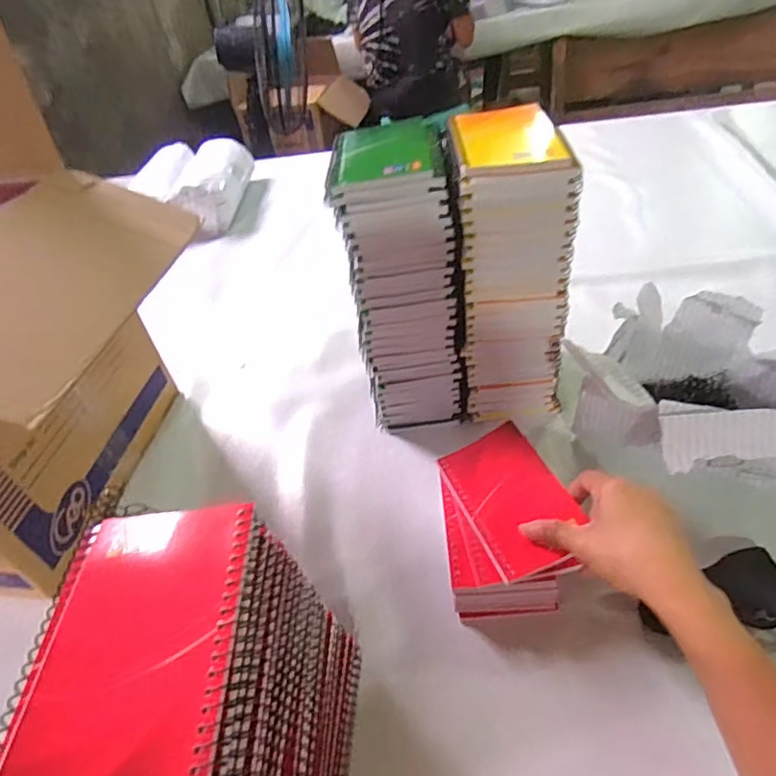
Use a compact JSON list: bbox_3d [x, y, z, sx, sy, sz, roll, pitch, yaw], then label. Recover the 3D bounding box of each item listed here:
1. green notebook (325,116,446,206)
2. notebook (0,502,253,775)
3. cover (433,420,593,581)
[{"bbox_3d":[-0.002,-0.198,0.464,0.098,0.013,0.104,-9,43,2],"label":"green notebook"},{"bbox_3d":[-0.106,0.110,0.233,0.080,0.015,0.132,-8,43,4],"label":"notebook"},{"bbox_3d":[0.102,0.089,0.448,0.079,0.004,0.124,-29,47,-1],"label":"cover"}]

